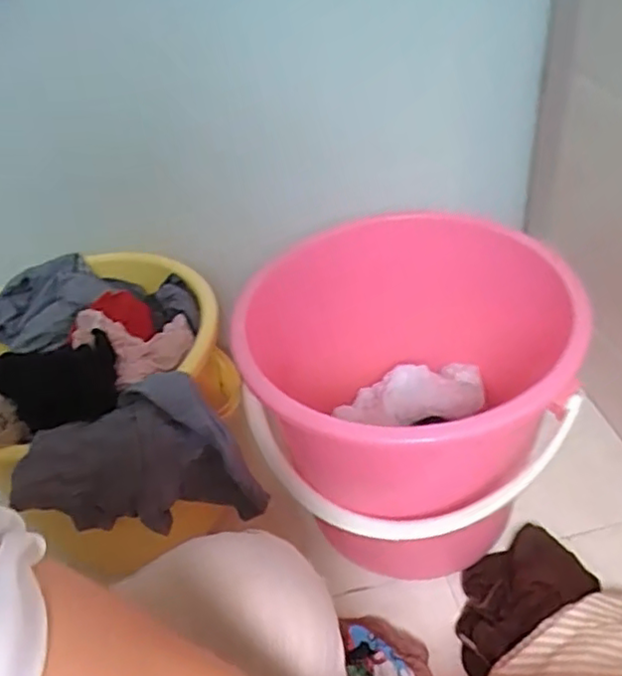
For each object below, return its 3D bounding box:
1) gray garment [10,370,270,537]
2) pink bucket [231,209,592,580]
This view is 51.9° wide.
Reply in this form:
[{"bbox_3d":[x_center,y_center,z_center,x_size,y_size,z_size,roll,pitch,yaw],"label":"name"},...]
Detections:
[{"bbox_3d":[-0.171,0.123,0.640,0.211,0.130,0.088,-12,41,-5],"label":"gray garment"},{"bbox_3d":[0.094,0.078,0.761,0.372,0.327,0.355,-4,41,4],"label":"pink bucket"}]

